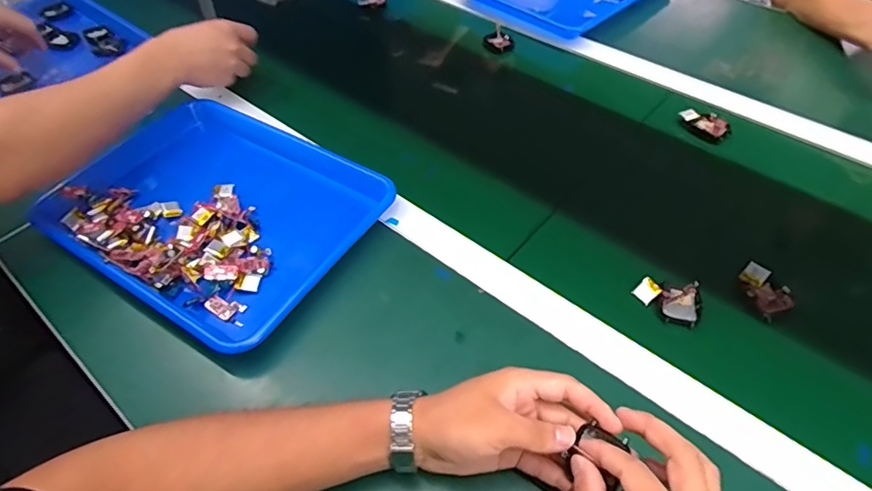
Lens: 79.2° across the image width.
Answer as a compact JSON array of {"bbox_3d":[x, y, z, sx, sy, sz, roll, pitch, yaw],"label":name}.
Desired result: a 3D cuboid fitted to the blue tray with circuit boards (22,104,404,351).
[{"bbox_3d":[-0.238,-0.045,0.574,0.331,0.045,0.259,28,56,22],"label":"blue tray with circuit boards"}]

